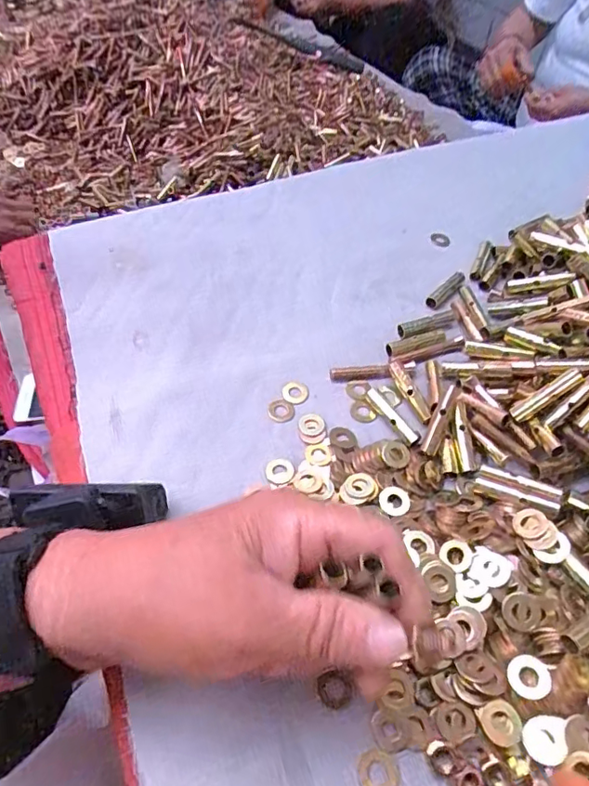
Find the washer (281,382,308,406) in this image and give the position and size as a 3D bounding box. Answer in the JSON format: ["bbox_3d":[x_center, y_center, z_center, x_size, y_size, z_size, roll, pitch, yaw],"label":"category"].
[{"bbox_3d":[0.001,-0.001,0.334,0.017,0.004,0.018,1,51,-1],"label":"washer"}]

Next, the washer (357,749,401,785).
[{"bbox_3d":[0.035,0.156,0.213,0.016,0.004,0.017,1,51,-1],"label":"washer"}]

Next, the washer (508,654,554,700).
[{"bbox_3d":[0.100,0.121,0.222,0.017,0.004,0.017,-9,54,13],"label":"washer"}]

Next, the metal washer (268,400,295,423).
[{"bbox_3d":[-0.008,0.011,0.325,0.016,0.004,0.017,4,51,2],"label":"metal washer"}]

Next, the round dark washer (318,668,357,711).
[{"bbox_3d":[0.019,0.132,0.231,0.015,0.004,0.015,-24,55,-20],"label":"round dark washer"}]

